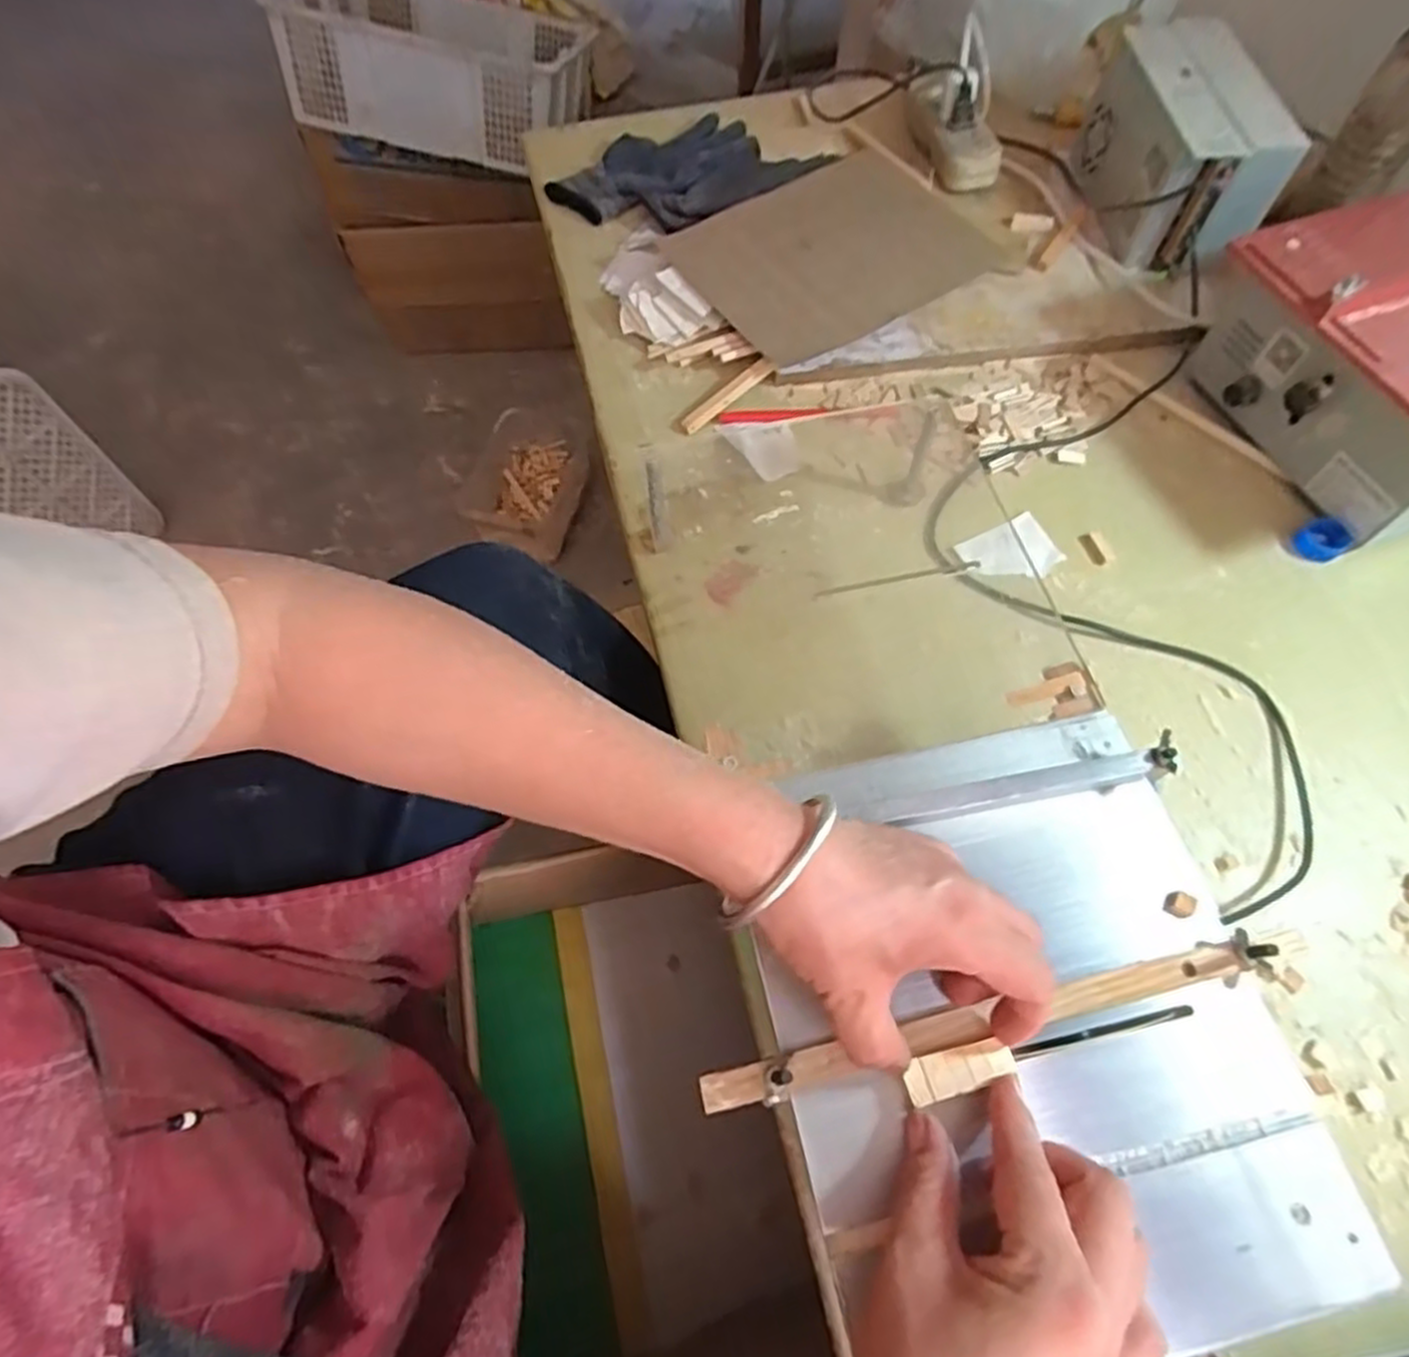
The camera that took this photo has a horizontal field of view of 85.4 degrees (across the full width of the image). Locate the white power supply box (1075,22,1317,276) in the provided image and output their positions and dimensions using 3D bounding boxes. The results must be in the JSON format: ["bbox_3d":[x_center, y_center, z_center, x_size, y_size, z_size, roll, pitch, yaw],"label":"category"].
[{"bbox_3d":[0.436,-0.491,0.708,0.104,0.120,0.219,-3,62,0],"label":"white power supply box"}]

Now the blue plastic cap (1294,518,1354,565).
[{"bbox_3d":[0.478,-0.107,0.590,0.040,0.011,0.030,-34,66,-15],"label":"blue plastic cap"}]

